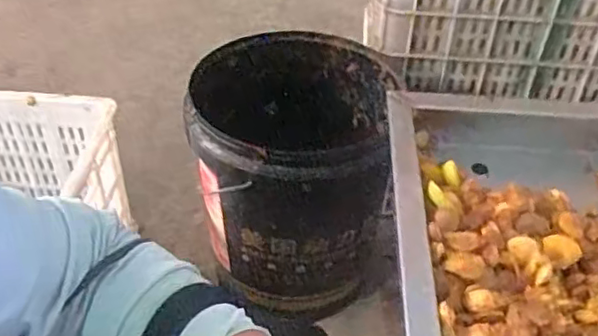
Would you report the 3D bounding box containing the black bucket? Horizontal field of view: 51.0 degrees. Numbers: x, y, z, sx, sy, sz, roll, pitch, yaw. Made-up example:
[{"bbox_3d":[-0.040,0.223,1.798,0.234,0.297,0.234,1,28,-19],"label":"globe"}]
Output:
[{"bbox_3d":[-0.007,0.008,0.976,0.288,0.322,0.274,2,42,0],"label":"black bucket"}]

